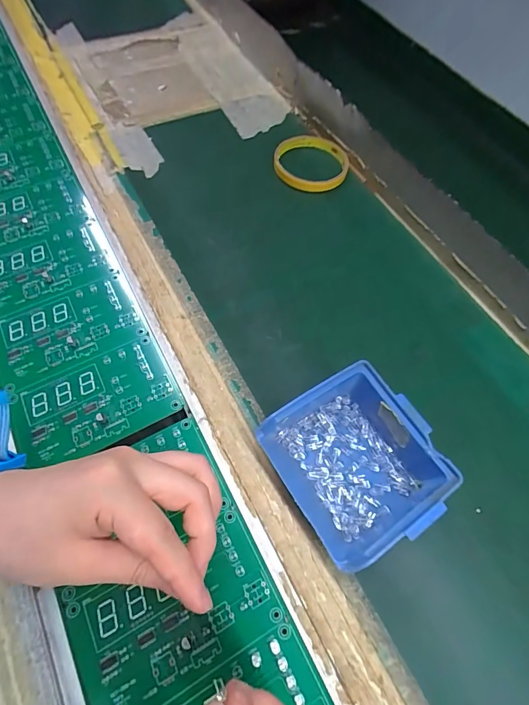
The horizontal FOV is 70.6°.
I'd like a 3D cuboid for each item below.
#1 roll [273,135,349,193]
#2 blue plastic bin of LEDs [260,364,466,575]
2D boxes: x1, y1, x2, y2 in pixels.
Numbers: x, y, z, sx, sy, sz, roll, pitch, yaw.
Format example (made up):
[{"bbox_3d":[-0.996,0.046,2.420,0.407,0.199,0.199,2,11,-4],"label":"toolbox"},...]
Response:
[{"bbox_3d":[0.055,-0.223,0.433,0.083,0.015,0.083,0,63,-1],"label":"roll"},{"bbox_3d":[0.062,0.075,0.259,0.095,0.054,0.102,-29,67,-15],"label":"blue plastic bin of LEDs"}]

